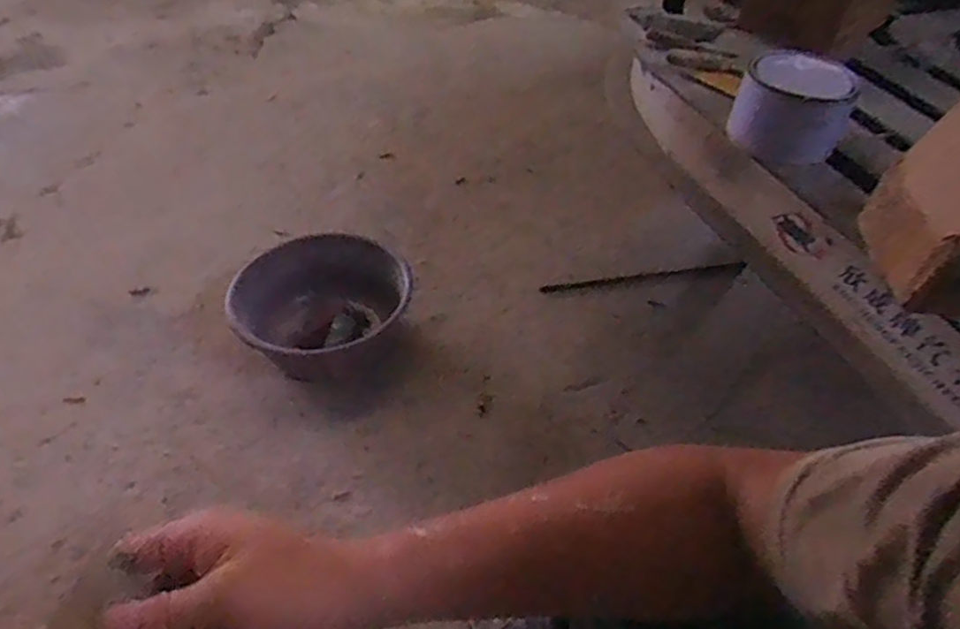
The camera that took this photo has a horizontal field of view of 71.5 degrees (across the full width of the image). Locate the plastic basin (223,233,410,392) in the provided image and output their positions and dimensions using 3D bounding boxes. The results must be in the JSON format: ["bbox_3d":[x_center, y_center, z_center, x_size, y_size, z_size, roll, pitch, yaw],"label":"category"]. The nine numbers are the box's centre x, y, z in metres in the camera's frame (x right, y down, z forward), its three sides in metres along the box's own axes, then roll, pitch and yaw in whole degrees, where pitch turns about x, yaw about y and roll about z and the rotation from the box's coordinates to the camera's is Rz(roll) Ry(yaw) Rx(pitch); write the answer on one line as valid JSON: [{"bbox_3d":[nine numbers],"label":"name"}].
[{"bbox_3d":[-0.310,-0.011,1.349,0.334,0.185,0.313,1,45,-1],"label":"plastic basin"}]

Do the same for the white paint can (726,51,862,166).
[{"bbox_3d":[0.406,-0.271,0.865,0.131,0.091,0.155,26,49,21],"label":"white paint can"}]

